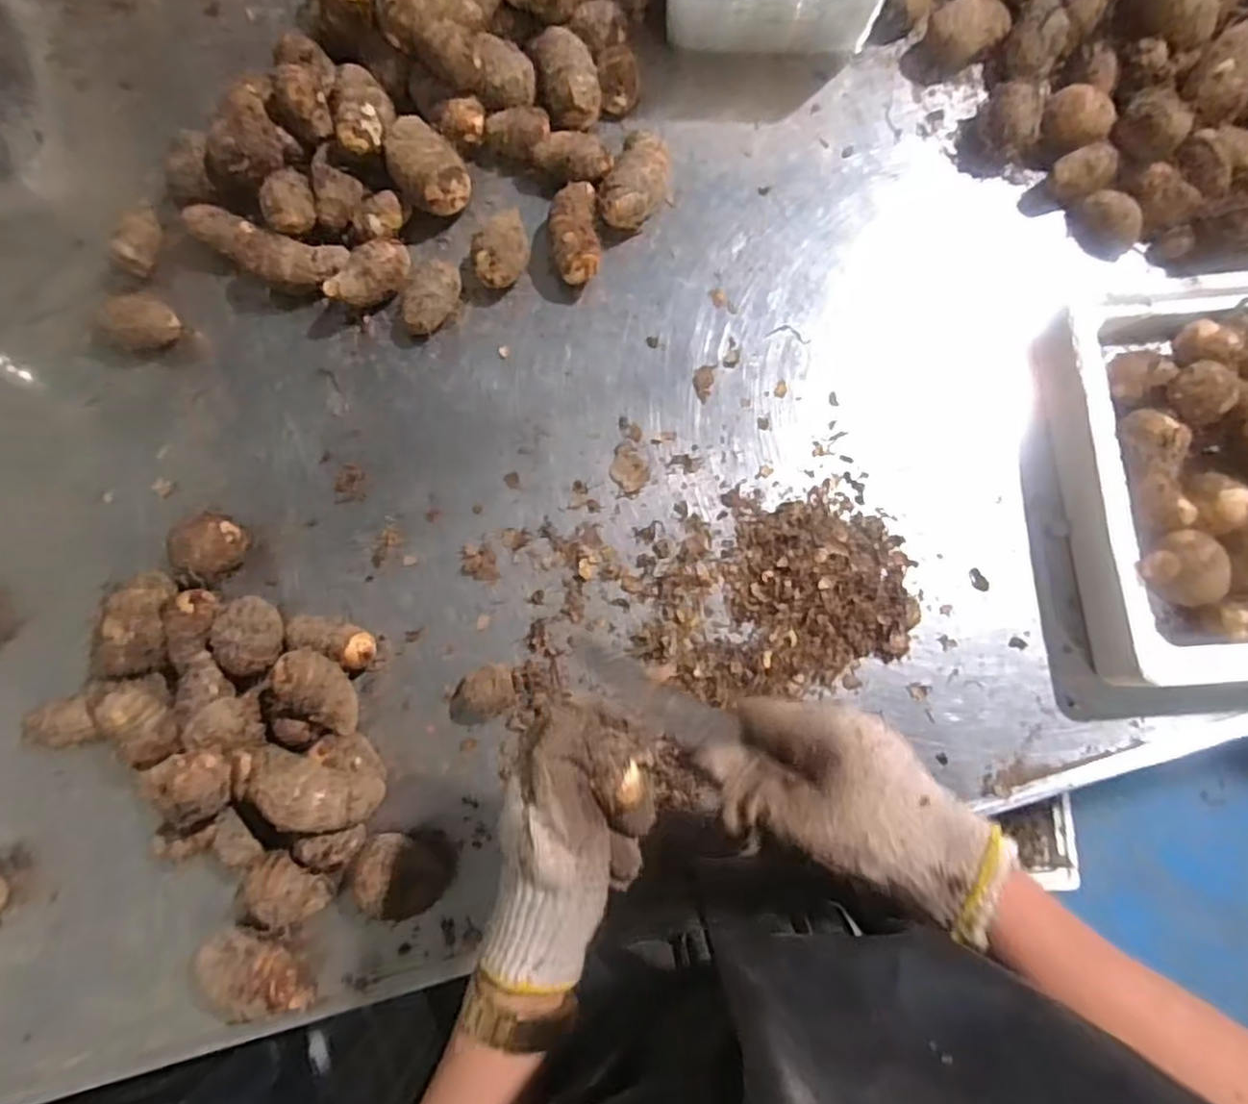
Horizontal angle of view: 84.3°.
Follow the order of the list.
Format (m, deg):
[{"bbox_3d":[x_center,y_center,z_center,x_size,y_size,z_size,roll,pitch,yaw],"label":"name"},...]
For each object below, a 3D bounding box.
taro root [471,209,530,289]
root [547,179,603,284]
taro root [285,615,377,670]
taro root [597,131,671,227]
[{"bbox_3d":[-0.102,-0.249,0.570,0.045,0.052,0.055,-11,82,0],"label":"taro root"},{"bbox_3d":[-0.041,-0.261,0.573,0.041,0.044,0.080,-5,82,1],"label":"root"},{"bbox_3d":[-0.225,0.068,0.535,0.065,0.040,0.030,16,82,4],"label":"taro root"},{"bbox_3d":[0.013,-0.307,0.574,0.046,0.041,0.078,22,83,4],"label":"taro root"}]

